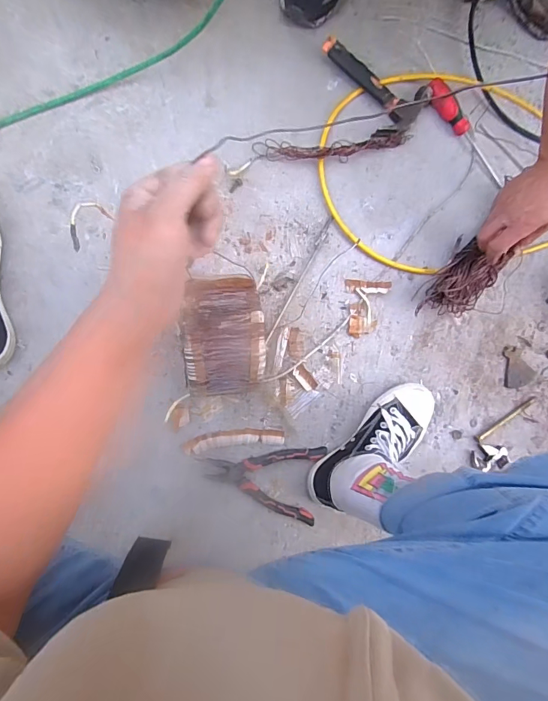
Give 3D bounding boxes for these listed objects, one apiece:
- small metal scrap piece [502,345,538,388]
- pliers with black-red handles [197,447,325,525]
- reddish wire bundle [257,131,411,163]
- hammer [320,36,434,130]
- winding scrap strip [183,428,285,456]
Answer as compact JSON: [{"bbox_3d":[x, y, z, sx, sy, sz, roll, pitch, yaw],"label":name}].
[{"bbox_3d":[0.455,0.031,0.741,0.067,0.004,0.075,-3,89,-9],"label":"small metal scrap piece"},{"bbox_3d":[-0.016,0.194,0.630,0.189,0.019,0.115,15,86,-8],"label":"pliers with black-red handles"},{"bbox_3d":[0.106,-0.342,0.672,0.271,0.031,0.039,-8,90,-9],"label":"reddish wire bundle"},{"bbox_3d":[0.181,-0.475,0.689,0.189,0.029,0.092,42,83,-5],"label":"hammer"},{"bbox_3d":[-0.061,0.142,0.638,0.157,0.013,0.031,-5,89,-9],"label":"winding scrap strip"}]

